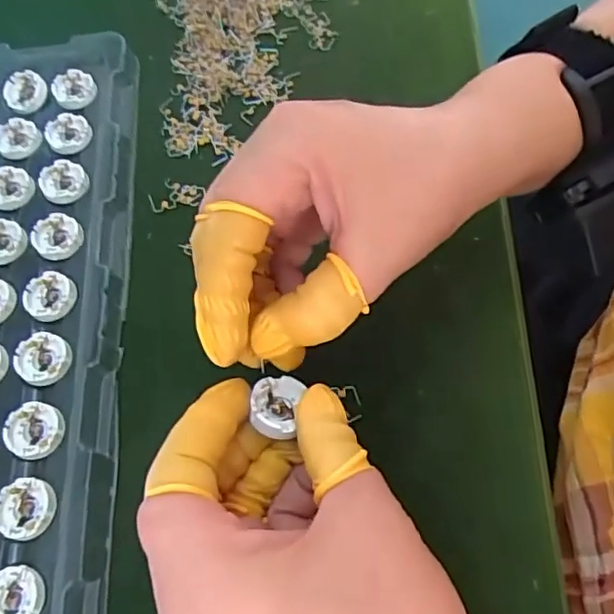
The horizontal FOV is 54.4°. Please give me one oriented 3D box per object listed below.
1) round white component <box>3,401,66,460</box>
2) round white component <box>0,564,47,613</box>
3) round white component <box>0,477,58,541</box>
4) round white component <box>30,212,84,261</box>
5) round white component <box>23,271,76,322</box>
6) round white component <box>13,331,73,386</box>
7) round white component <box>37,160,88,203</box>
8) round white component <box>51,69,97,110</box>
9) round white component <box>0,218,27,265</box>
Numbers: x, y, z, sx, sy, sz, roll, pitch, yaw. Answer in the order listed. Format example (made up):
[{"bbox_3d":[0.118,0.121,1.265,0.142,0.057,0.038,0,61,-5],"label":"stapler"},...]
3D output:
[{"bbox_3d":[-0.114,0.051,0.249,0.023,0.005,0.023,-1,65,2],"label":"round white component"},{"bbox_3d":[-0.110,0.109,0.223,0.024,0.004,0.023,-1,65,2],"label":"round white component"},{"bbox_3d":[-0.112,0.079,0.236,0.024,0.005,0.023,-1,65,2],"label":"round white component"},{"bbox_3d":[-0.121,-0.035,0.288,0.024,0.004,0.024,-1,65,2],"label":"round white component"},{"bbox_3d":[-0.118,-0.005,0.275,0.023,0.004,0.023,-1,65,2],"label":"round white component"},{"bbox_3d":[-0.116,0.023,0.262,0.024,0.004,0.023,-1,65,2],"label":"round white component"},{"bbox_3d":[-0.123,-0.064,0.302,0.023,0.004,0.024,-1,65,2],"label":"round white component"},{"bbox_3d":[-0.128,-0.121,0.329,0.022,0.005,0.025,-19,66,-7],"label":"round white component"},{"bbox_3d":[-0.149,-0.032,0.288,0.023,0.004,0.023,-1,65,2],"label":"round white component"}]

